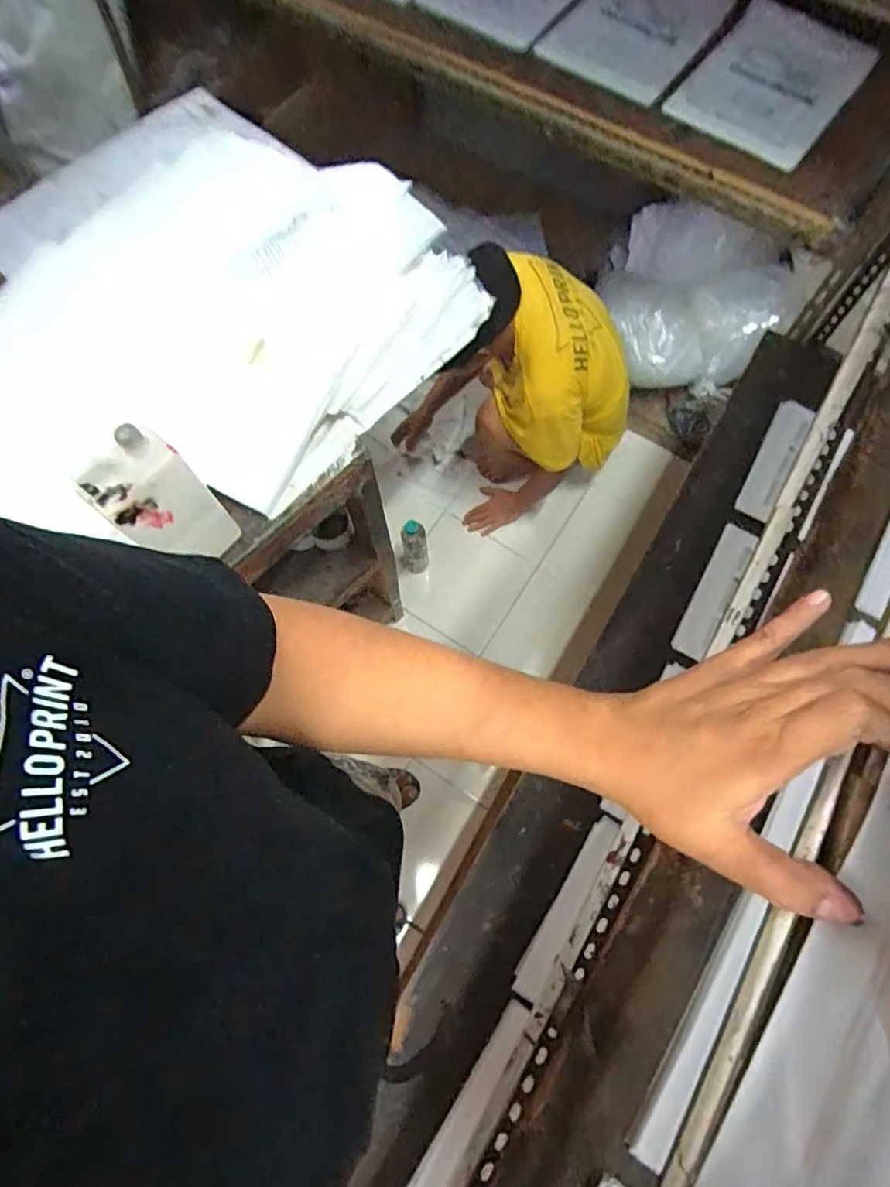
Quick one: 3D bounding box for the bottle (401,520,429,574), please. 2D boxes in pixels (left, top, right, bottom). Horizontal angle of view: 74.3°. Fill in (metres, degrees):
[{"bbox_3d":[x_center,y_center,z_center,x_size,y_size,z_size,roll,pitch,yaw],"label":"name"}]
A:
[{"bbox_3d":[-0.076,-0.120,1.491,0.059,0.227,0.062,-12,72,-3],"label":"bottle"}]

